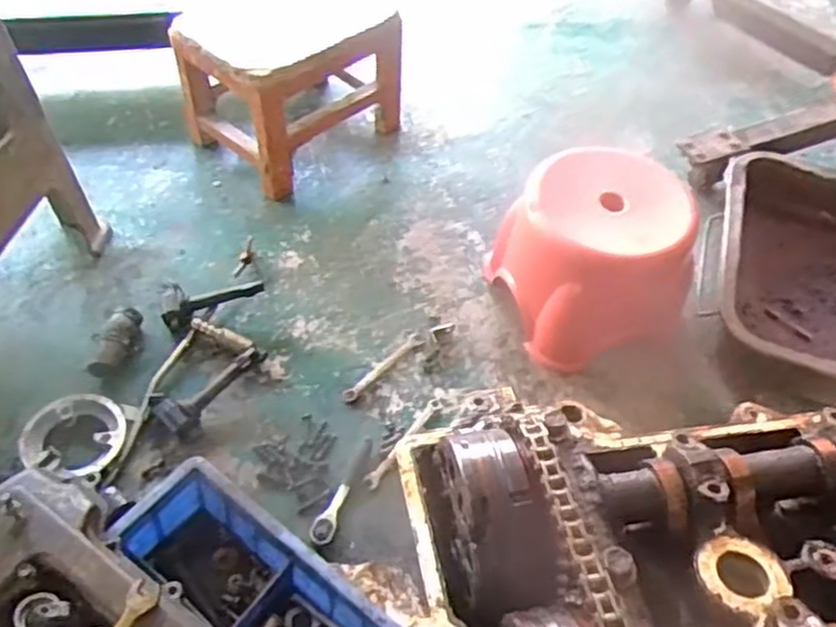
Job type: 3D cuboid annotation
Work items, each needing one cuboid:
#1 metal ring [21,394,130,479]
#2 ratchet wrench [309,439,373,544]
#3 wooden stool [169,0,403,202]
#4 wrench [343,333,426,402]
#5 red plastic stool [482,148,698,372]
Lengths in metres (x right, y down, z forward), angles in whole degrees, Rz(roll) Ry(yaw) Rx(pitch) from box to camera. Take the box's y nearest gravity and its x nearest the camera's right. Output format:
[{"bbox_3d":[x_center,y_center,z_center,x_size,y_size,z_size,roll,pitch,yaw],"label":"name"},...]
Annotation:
[{"bbox_3d":[-0.422,0.149,0.926,0.117,0.027,0.107,2,52,-3],"label":"metal ring"},{"bbox_3d":[-0.095,0.217,0.935,0.029,0.026,0.152,17,53,8],"label":"ratchet wrench"},{"bbox_3d":[-0.206,-0.389,1.268,0.240,0.217,0.337,35,58,21],"label":"wooden stool"},{"bbox_3d":[-0.046,0.073,1.040,0.023,0.011,0.146,38,58,23],"label":"wrench"},{"bbox_3d":[0.246,-0.077,1.034,0.230,0.198,0.219,-12,54,-13],"label":"red plastic stool"}]

